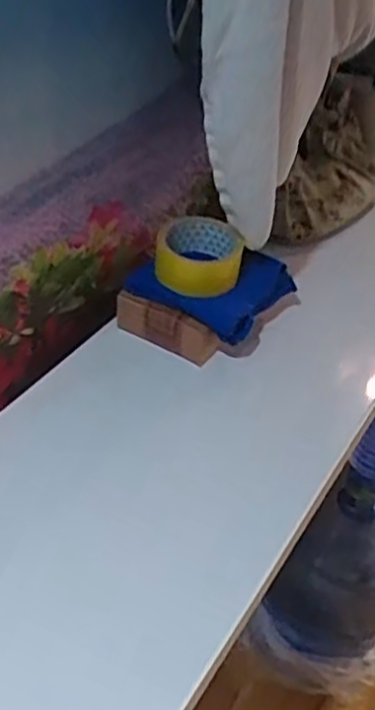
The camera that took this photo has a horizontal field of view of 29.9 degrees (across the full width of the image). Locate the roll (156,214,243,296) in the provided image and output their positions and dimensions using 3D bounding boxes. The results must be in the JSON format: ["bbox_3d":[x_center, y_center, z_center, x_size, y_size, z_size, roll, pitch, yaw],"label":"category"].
[{"bbox_3d":[0.014,-0.113,0.791,0.093,0.047,0.090,9,44,3],"label":"roll"}]

